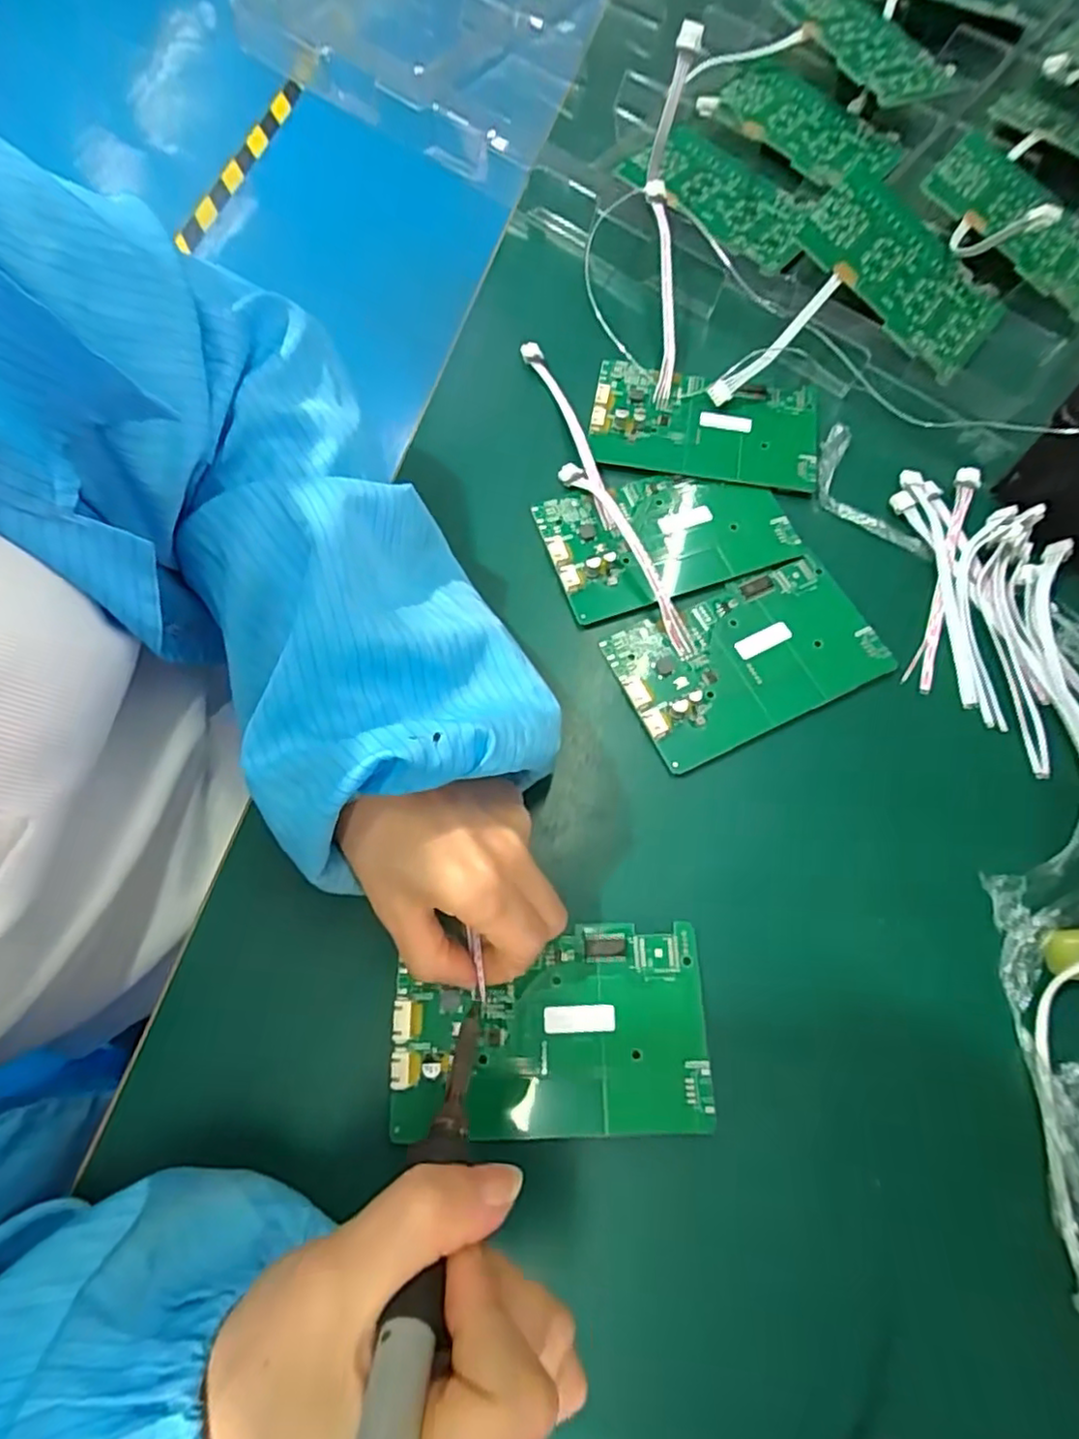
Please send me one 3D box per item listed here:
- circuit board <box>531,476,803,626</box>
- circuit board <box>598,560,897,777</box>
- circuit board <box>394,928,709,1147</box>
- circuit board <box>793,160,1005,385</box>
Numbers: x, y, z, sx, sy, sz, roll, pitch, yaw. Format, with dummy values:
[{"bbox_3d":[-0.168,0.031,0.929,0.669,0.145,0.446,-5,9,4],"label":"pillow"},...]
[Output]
[{"bbox_3d":[0.070,-0.104,0.353,0.129,0.008,0.075,-17,72,-6],"label":"circuit board"},{"bbox_3d":[0.106,-0.033,0.330,0.128,0.008,0.077,-24,72,-8],"label":"circuit board"},{"bbox_3d":[0.005,0.131,0.272,0.130,0.009,0.080,-1,71,0],"label":"circuit board"},{"bbox_3d":[0.222,-0.274,0.394,0.128,0.010,0.081,40,77,-4],"label":"circuit board"}]

